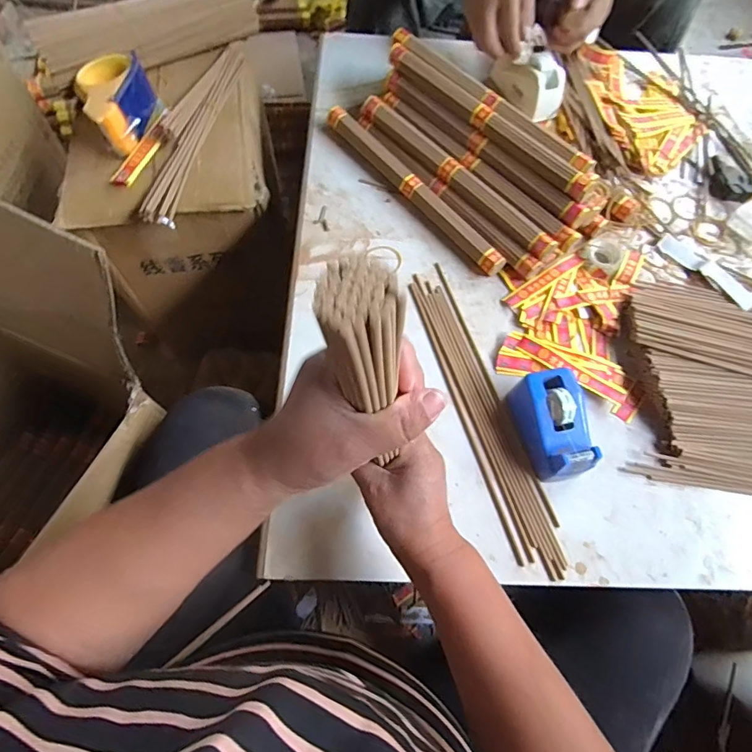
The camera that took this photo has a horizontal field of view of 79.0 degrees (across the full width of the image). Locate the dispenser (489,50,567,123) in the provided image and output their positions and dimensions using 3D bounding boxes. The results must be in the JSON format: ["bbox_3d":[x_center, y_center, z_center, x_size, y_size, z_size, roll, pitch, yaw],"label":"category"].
[{"bbox_3d":[0.221,-0.430,0.657,0.060,0.054,0.117,-24,69,-13],"label":"dispenser"}]

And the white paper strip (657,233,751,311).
[{"bbox_3d":[0.405,-0.130,0.556,0.037,0.011,0.129,-35,72,-16],"label":"white paper strip"}]

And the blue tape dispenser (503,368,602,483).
[{"bbox_3d":[0.170,0.049,0.442,0.067,0.052,0.101,-7,67,-6],"label":"blue tape dispenser"}]

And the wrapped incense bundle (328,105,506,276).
[{"bbox_3d":[0.046,-0.241,0.580,0.034,0.027,0.313,-35,72,-16],"label":"wrapped incense bundle"}]

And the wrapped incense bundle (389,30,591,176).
[{"bbox_3d":[0.134,-0.335,0.555,0.029,0.023,0.308,-41,74,-18],"label":"wrapped incense bundle"}]

